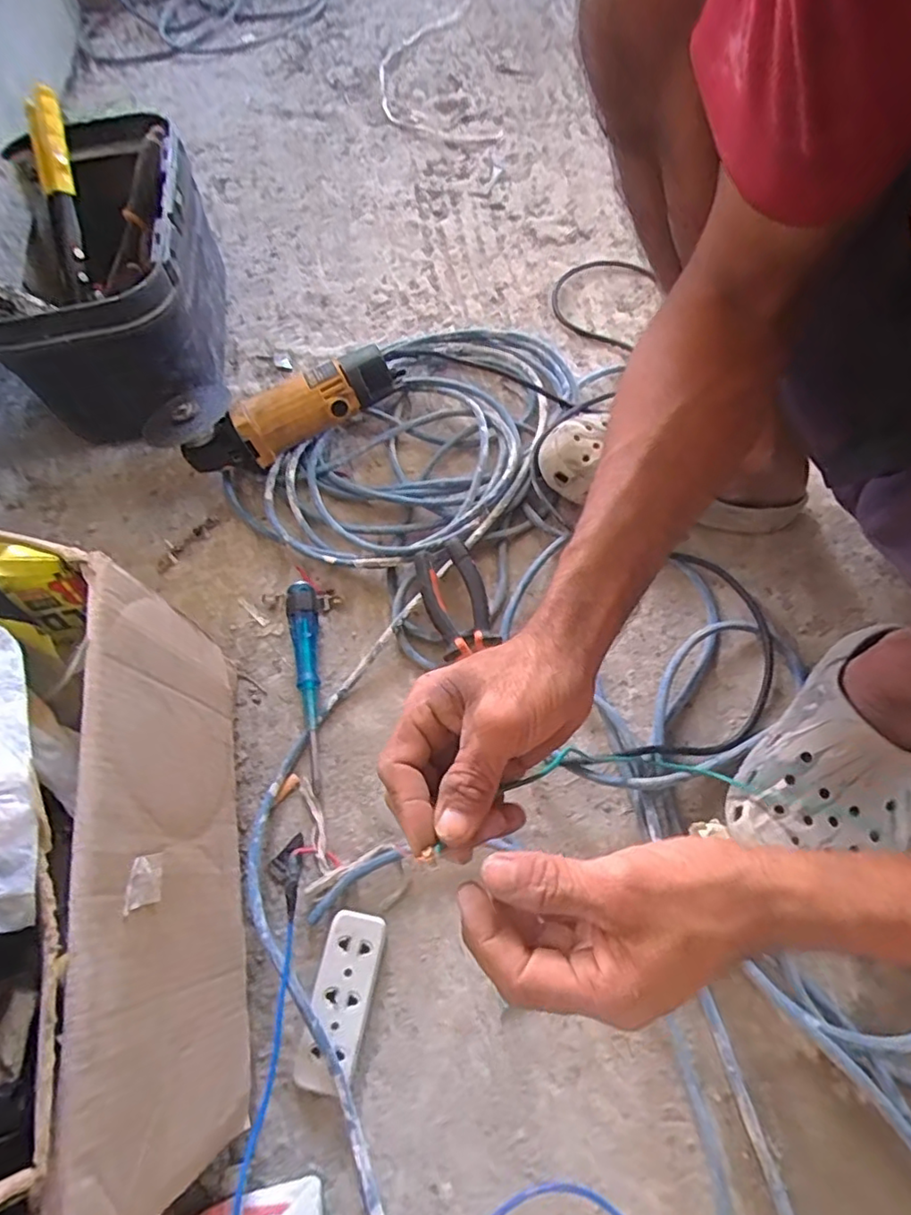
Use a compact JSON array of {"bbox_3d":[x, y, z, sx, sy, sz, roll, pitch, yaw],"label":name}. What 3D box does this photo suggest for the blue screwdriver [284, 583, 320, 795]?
[{"bbox_3d":[-0.132,0.065,0.542,0.027,0.027,0.187,-11,69,-3],"label":"blue screwdriver"}]

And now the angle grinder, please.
[{"bbox_3d":[-0.195,-0.216,0.653,0.260,0.089,0.084,-24,65,-8],"label":"angle grinder"}]

